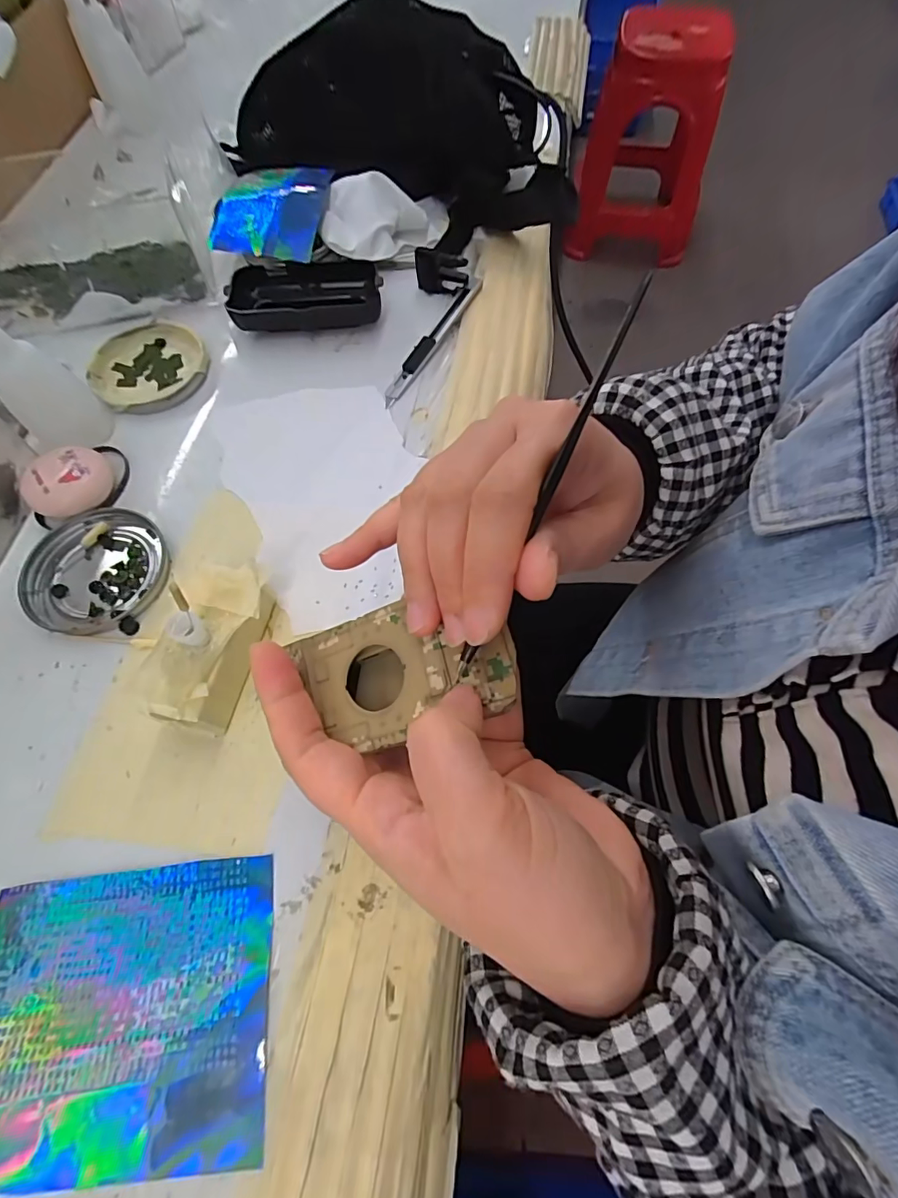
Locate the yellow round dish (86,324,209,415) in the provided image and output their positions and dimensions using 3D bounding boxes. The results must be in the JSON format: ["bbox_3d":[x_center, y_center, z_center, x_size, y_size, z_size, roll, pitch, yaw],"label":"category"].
[{"bbox_3d":[-0.219,-0.170,0.356,0.078,0.011,0.081,0,66,0],"label":"yellow round dish"}]

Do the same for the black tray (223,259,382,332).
[{"bbox_3d":[-0.108,-0.229,0.370,0.110,0.022,0.054,-6,66,-2],"label":"black tray"}]

